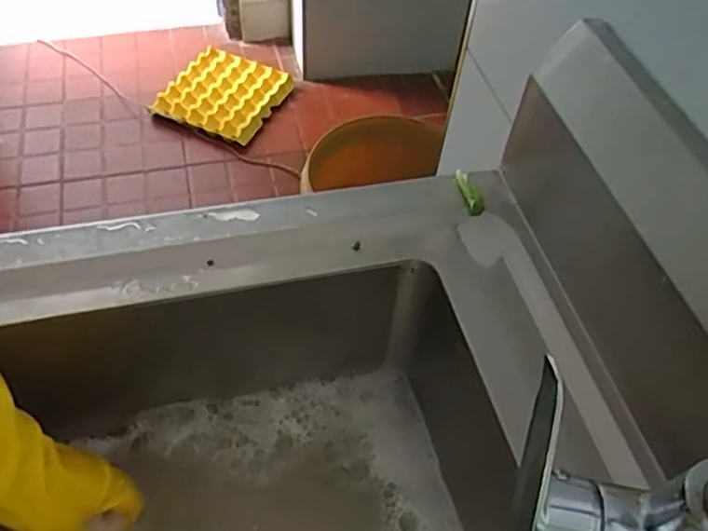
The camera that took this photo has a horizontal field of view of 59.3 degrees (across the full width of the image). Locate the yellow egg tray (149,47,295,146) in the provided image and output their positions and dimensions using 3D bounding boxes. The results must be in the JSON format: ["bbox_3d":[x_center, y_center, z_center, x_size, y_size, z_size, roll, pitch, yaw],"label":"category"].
[{"bbox_3d":[-0.334,-0.446,1.610,0.264,0.041,0.281,17,54,9],"label":"yellow egg tray"}]

